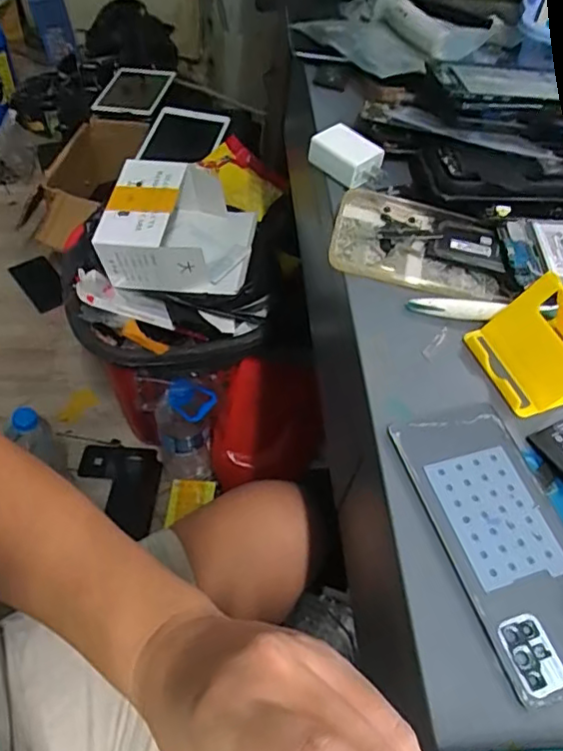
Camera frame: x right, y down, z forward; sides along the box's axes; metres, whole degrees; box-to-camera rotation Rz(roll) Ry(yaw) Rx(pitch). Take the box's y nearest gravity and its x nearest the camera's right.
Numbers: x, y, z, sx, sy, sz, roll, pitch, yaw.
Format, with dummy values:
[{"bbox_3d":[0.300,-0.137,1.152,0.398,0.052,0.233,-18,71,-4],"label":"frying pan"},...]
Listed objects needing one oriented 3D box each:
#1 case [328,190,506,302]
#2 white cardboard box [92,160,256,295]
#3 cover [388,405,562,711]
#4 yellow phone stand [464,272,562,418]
[{"bbox_3d":[0.106,-0.103,0.435,0.129,0.018,0.088,12,55,6],"label":"case"},{"bbox_3d":[-0.147,-0.215,0.819,0.206,0.096,0.165,6,55,-3],"label":"white cardboard box"},{"bbox_3d":[0.124,0.087,0.311,0.072,0.007,0.155,-12,58,-15],"label":"cover"},{"bbox_3d":[0.177,-0.023,0.364,0.081,0.048,0.070,-15,58,-16],"label":"yellow phone stand"}]

